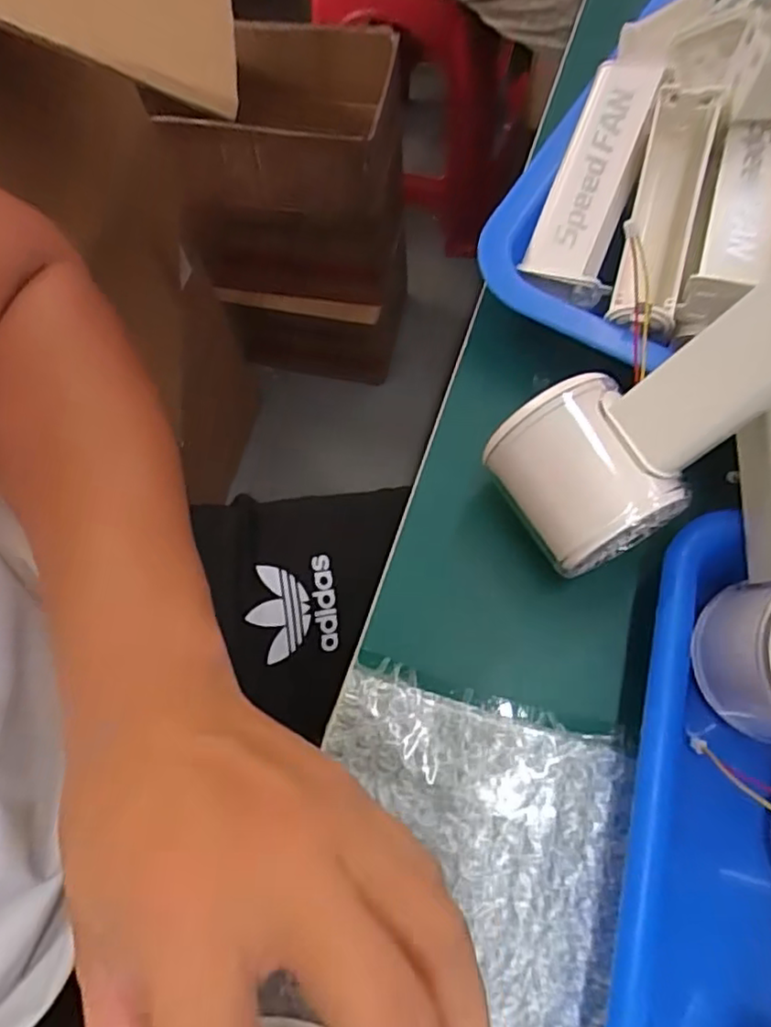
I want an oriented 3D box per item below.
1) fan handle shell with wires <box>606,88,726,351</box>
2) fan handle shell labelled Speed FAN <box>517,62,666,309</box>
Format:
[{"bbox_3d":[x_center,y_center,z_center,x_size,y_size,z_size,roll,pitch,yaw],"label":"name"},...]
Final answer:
[{"bbox_3d":[0.118,-0.131,0.278,0.026,0.024,0.110,11,79,26],"label":"fan handle shell with wires"},{"bbox_3d":[0.090,-0.146,0.287,0.035,0.018,0.096,18,96,8],"label":"fan handle shell labelled Speed FAN"}]

